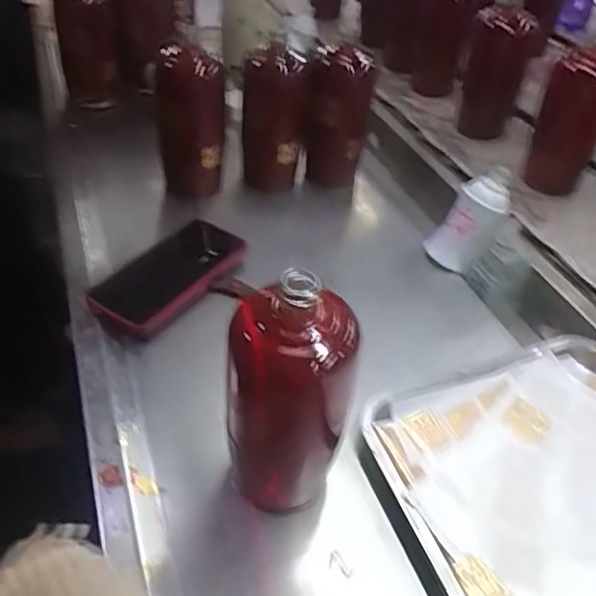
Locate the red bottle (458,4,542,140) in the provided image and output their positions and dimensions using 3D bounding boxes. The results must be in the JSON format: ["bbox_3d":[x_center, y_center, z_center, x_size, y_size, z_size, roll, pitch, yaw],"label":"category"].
[{"bbox_3d":[0.284,-0.317,0.844,0.078,0.163,0.067,24,46,20],"label":"red bottle"}]

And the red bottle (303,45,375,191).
[{"bbox_3d":[0.051,-0.233,0.777,0.062,0.169,0.078,32,49,27],"label":"red bottle"}]

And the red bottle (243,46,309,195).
[{"bbox_3d":[-0.030,-0.214,0.754,0.083,0.183,0.077,-1,42,-6],"label":"red bottle"}]

